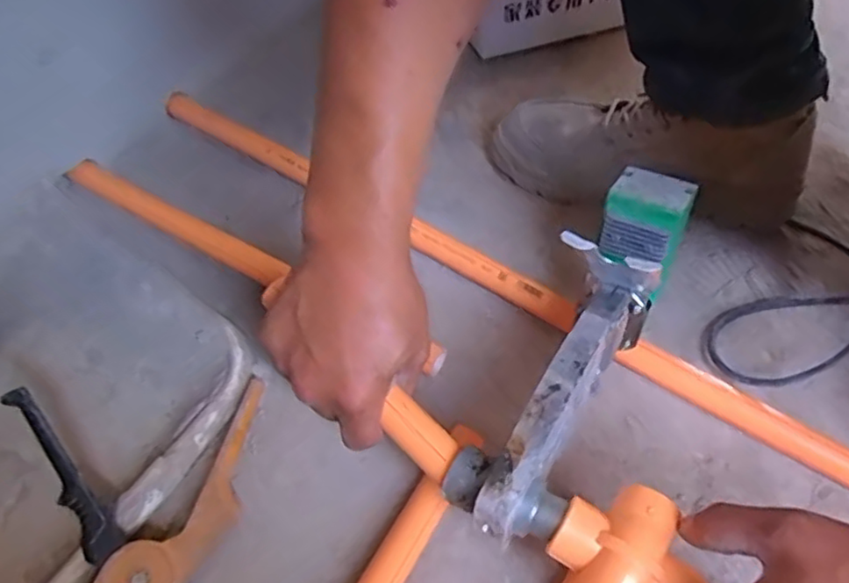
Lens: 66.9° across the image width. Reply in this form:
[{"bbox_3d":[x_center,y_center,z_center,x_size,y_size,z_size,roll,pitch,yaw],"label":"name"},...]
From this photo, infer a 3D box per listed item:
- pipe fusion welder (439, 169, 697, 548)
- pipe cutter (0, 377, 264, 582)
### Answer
[{"bbox_3d":[0.099,0.033,0.413,0.064,0.079,0.267,26,61,16],"label":"pipe fusion welder"},{"bbox_3d":[-0.198,0.152,0.434,0.156,0.030,0.187,6,64,-22],"label":"pipe cutter"}]

